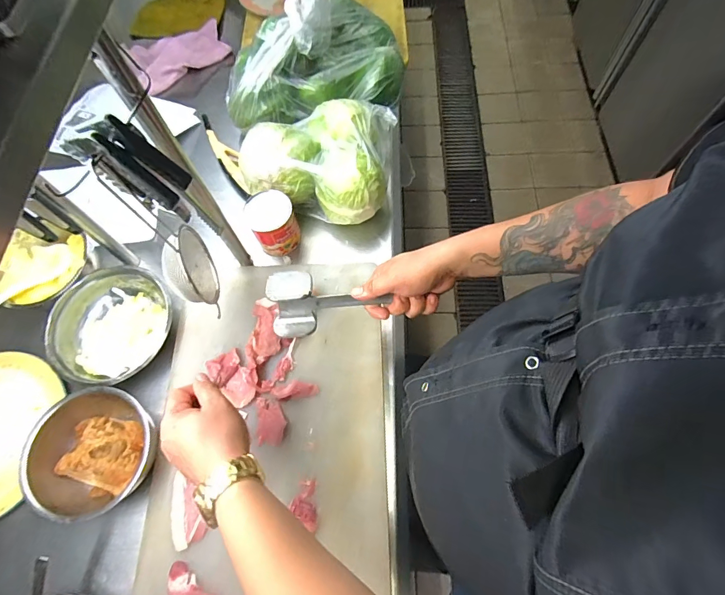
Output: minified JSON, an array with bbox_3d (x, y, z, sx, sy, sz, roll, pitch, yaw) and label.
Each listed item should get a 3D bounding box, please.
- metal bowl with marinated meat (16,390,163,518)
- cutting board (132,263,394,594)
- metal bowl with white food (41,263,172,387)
[{"bbox_3d":[-0.391,0.225,0.566,0.154,0.077,0.167,-1,68,2],"label":"metal bowl with marinated meat"},{"bbox_3d":[-0.137,0.219,0.590,0.363,0.034,0.599,0,68,3],"label":"cutting board"},{"bbox_3d":[-0.415,0.046,0.644,0.174,0.056,0.189,-1,68,2],"label":"metal bowl with white food"}]

